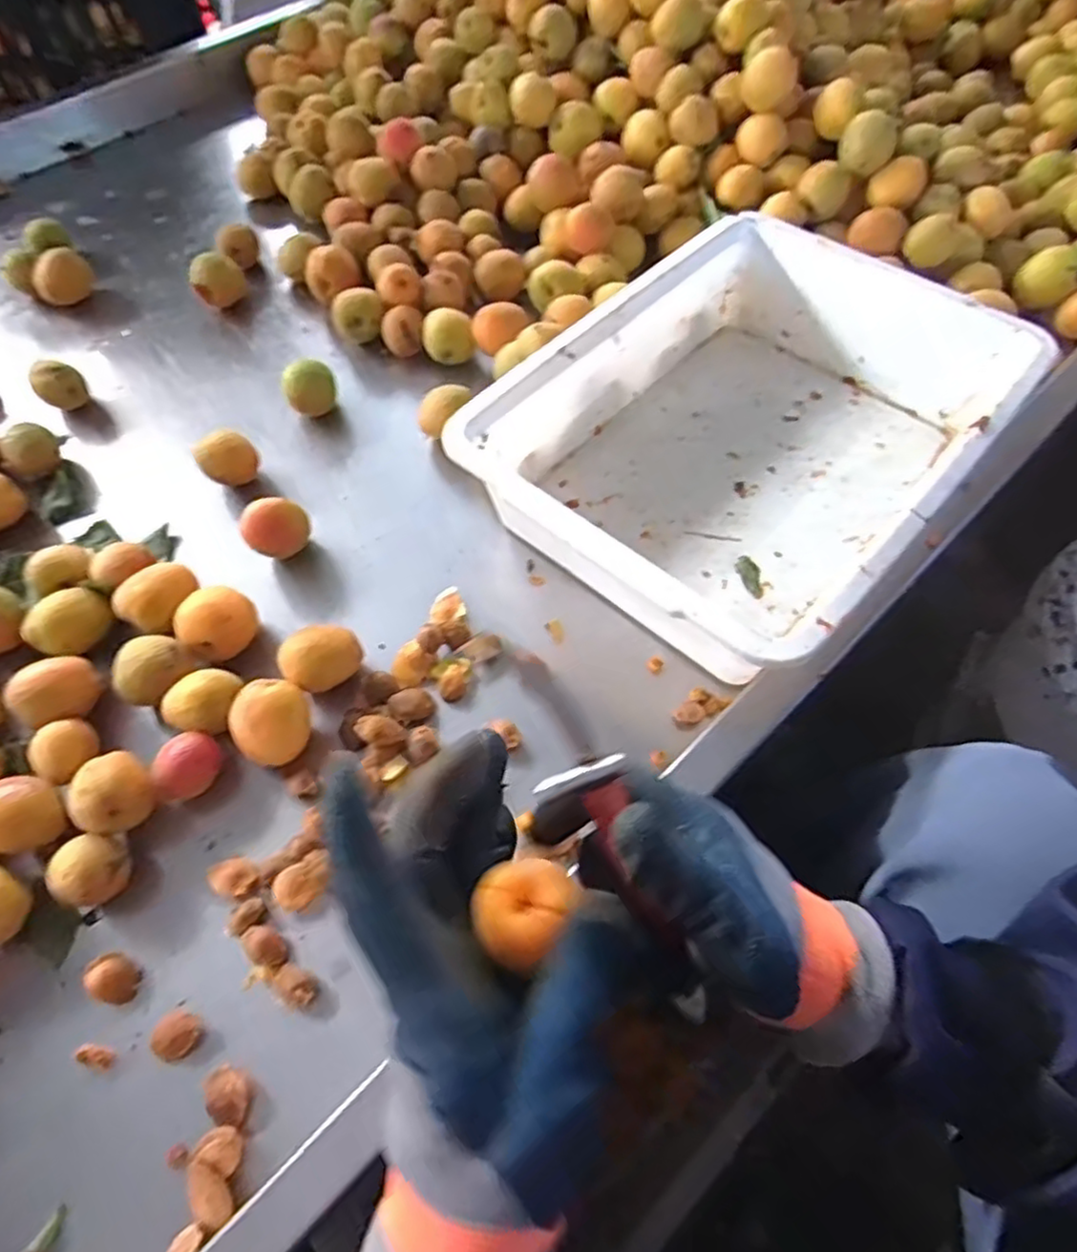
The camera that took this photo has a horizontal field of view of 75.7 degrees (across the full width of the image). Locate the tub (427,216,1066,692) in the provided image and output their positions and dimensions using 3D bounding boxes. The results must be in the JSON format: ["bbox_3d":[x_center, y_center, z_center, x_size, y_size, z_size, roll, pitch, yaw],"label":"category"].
[{"bbox_3d":[0.153,-0.143,0.511,0.277,0.094,0.356,38,69,21],"label":"tub"}]

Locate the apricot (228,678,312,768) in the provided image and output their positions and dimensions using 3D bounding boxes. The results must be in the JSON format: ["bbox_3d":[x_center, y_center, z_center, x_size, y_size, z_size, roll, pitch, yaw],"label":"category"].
[{"bbox_3d":[-0.165,0.061,0.433,0.042,0.039,0.047,30,66,18],"label":"apricot"}]

